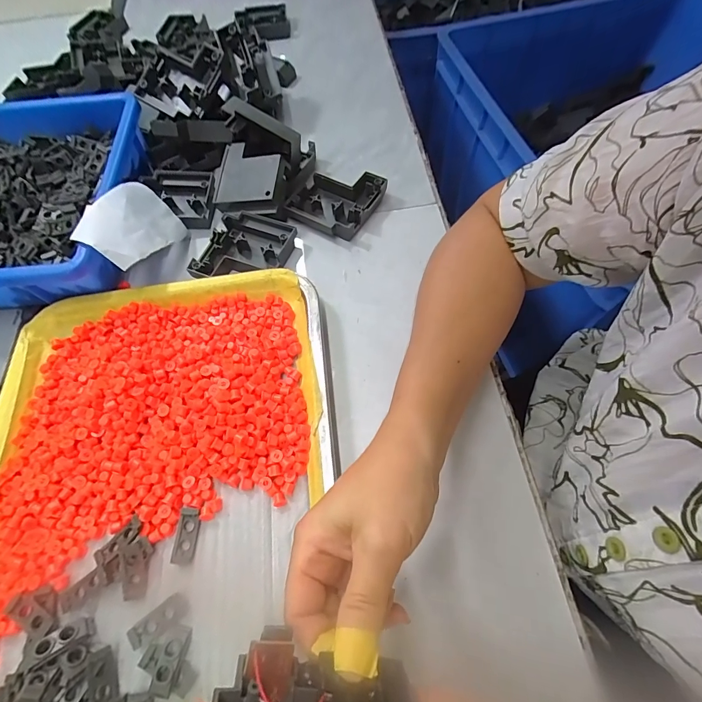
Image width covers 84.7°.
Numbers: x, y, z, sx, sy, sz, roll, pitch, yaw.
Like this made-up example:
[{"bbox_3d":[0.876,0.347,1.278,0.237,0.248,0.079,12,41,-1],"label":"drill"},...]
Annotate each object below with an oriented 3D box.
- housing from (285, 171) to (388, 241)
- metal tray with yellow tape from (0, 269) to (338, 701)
[{"bbox_3d":[-0.014,-0.154,0.391,0.079,0.023,0.071,23,65,10],"label":"housing"},{"bbox_3d":[-0.142,0.094,0.270,0.255,0.021,0.339,-5,64,-3],"label":"metal tray with yellow tape"}]

